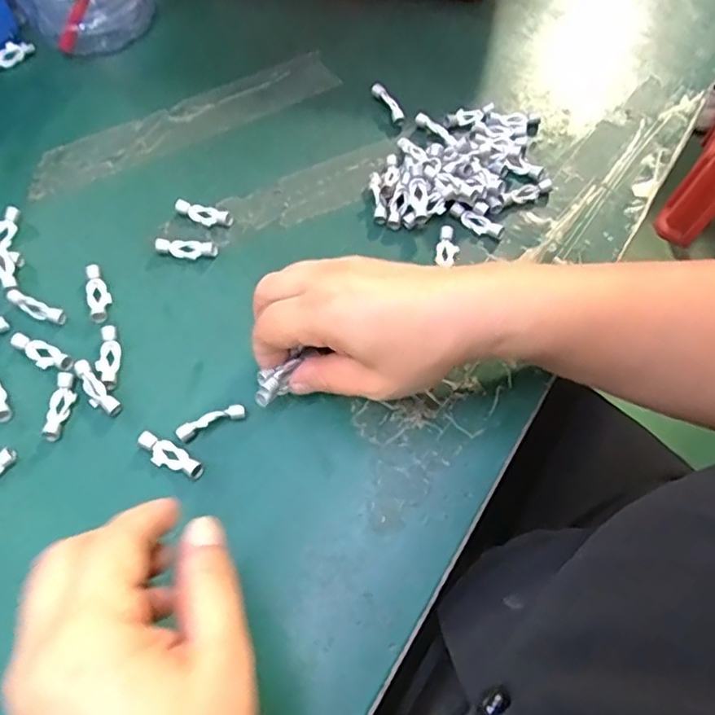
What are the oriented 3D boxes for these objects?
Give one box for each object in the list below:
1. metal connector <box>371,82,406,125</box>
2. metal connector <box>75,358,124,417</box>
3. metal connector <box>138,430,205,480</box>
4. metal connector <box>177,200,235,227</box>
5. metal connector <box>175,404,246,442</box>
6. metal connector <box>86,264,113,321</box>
[{"bbox_3d":[0.023,-0.184,0.441,0.010,0.010,0.040,-26,66,-13],"label":"metal connector"},{"bbox_3d":[-0.145,0.017,0.336,0.011,0.007,0.039,-38,69,-18],"label":"metal connector"},{"bbox_3d":[-0.098,0.052,0.318,0.039,0.005,0.013,30,66,14],"label":"metal connector"},{"bbox_3d":[-0.099,-0.093,0.394,0.039,0.005,0.013,13,63,6],"label":"metal connector"},{"bbox_3d":[-0.078,0.034,0.324,0.036,0.010,0.008,-23,65,-12],"label":"metal connector"},{"bbox_3d":[-0.157,-0.039,0.365,0.014,0.006,0.038,-22,65,-11],"label":"metal connector"}]

